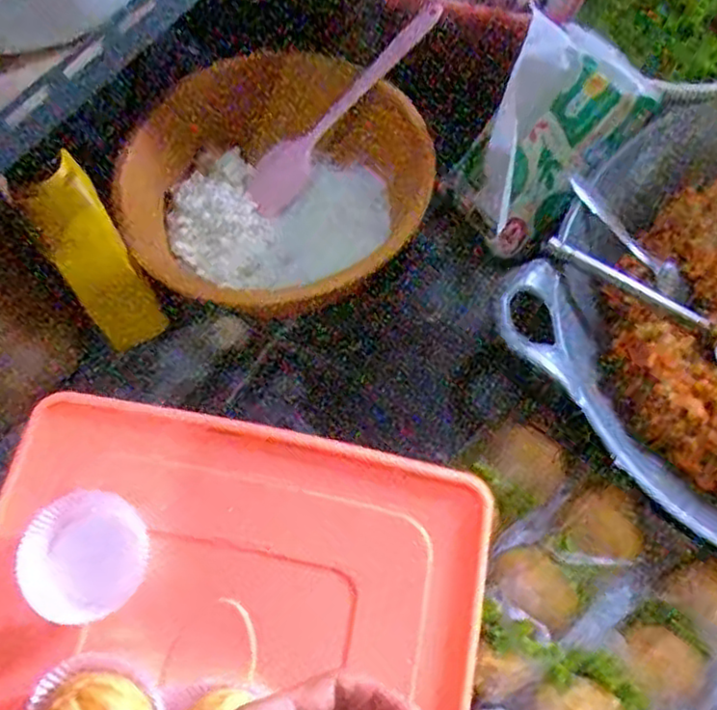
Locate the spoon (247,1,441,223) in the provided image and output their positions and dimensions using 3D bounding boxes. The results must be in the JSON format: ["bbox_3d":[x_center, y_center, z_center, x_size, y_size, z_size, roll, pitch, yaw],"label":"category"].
[{"bbox_3d":[-0.018,-0.242,0.705,0.254,0.018,0.048,-46,66,9],"label":"spoon"}]

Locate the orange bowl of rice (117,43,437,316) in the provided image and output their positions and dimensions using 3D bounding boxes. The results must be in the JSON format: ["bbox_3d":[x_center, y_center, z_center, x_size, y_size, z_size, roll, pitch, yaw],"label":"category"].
[{"bbox_3d":[-0.079,-0.165,0.684,0.286,0.105,0.246,-10,85,-7],"label":"orange bowl of rice"}]

